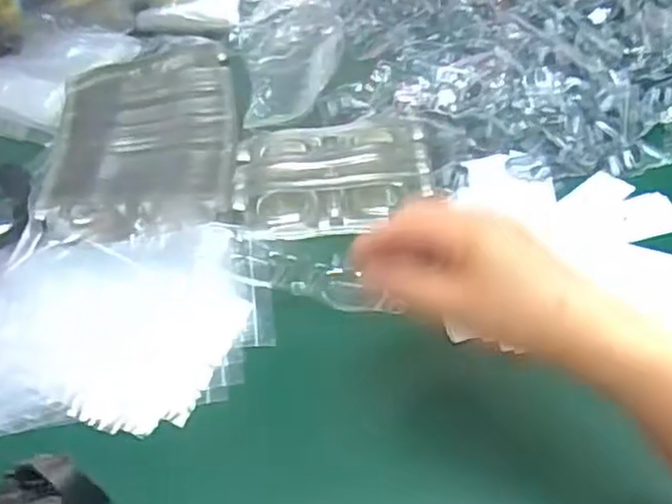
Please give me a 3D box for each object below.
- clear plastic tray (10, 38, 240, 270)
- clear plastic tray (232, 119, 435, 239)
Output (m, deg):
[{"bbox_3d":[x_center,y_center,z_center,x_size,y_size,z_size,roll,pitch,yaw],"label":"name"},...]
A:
[{"bbox_3d":[-0.170,-0.125,0.645,0.165,0.034,0.287,-4,49,3],"label":"clear plastic tray"},{"bbox_3d":[-0.004,-0.067,0.580,0.153,0.021,0.116,-6,49,2],"label":"clear plastic tray"}]

